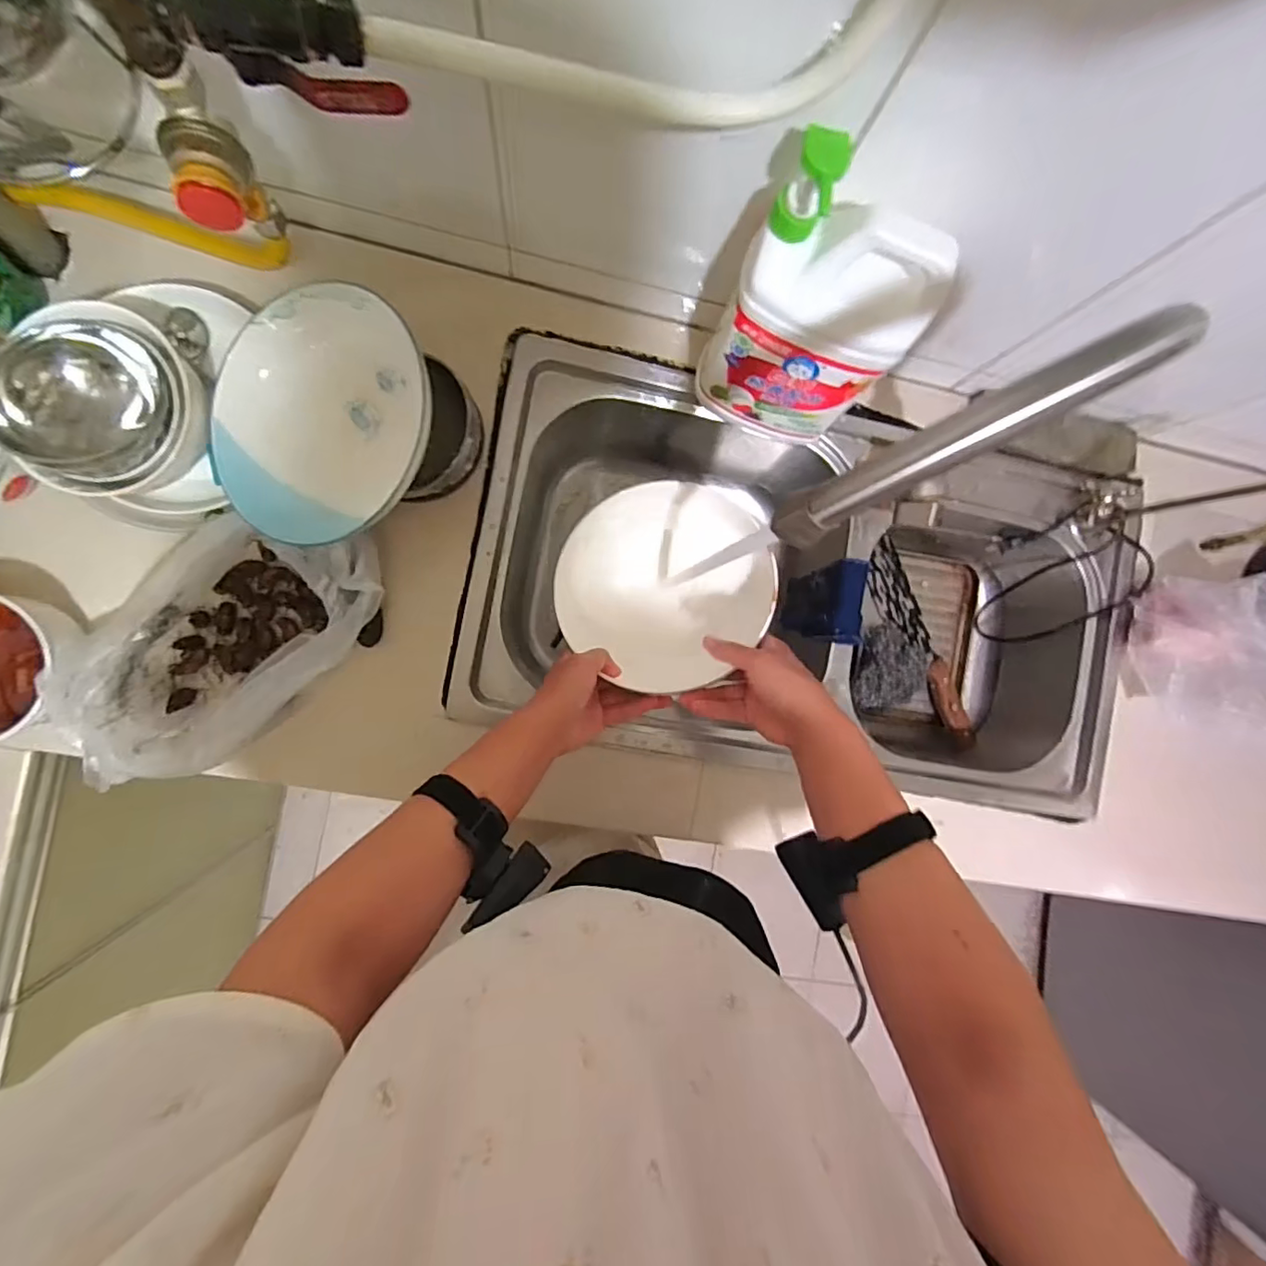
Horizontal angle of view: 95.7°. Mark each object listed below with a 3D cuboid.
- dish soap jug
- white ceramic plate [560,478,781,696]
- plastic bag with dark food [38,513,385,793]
[{"bbox_3d":[0.145,-0.247,0.464,0.139,0.221,0.076,26,85,-7],"label":"dish soap jug"},{"bbox_3d":[0.034,-0.049,0.579,0.195,0.061,0.207,0,89,-8],"label":"white ceramic plate"},{"bbox_3d":[-0.351,-0.001,0.504,0.161,0.097,0.260,45,83,-5],"label":"plastic bag with dark food"}]

